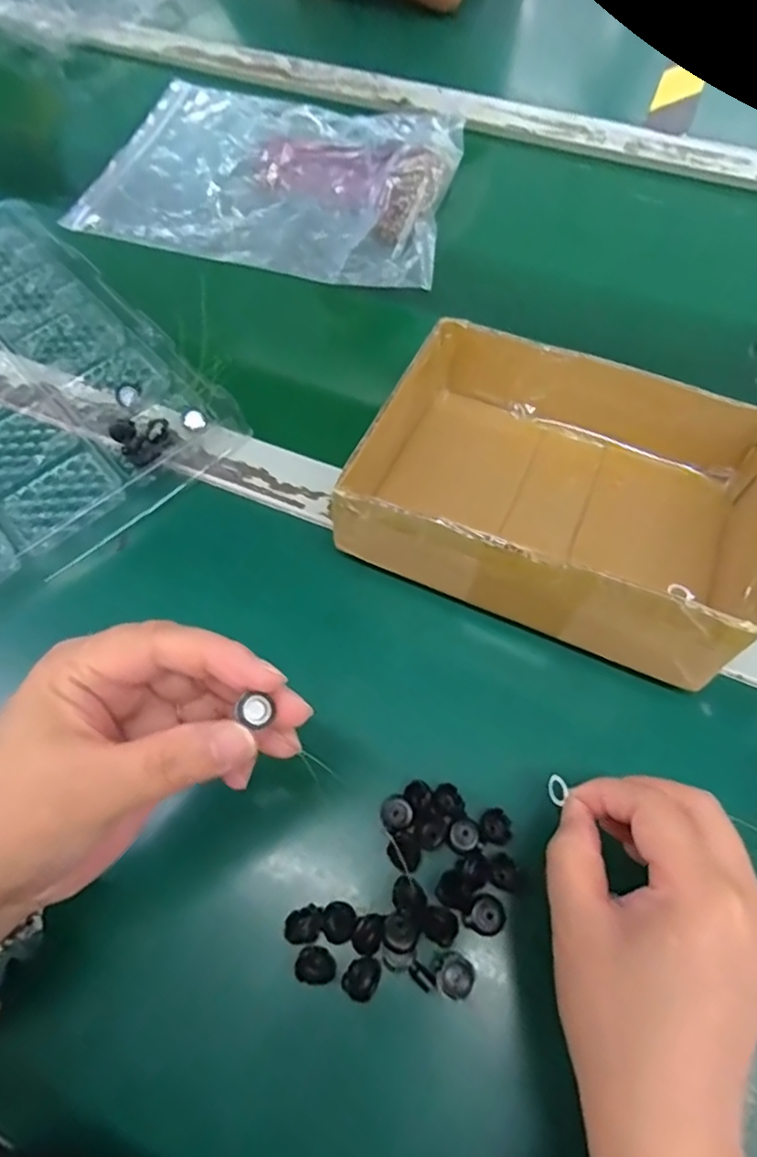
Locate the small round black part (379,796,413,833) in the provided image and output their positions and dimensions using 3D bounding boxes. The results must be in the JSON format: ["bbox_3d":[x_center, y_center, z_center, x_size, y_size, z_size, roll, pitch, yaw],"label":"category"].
[{"bbox_3d":[0.008,0.109,0.281,0.015,0.004,0.015,-1,63,2],"label":"small round black part"}]

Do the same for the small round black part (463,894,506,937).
[{"bbox_3d":[0.047,0.146,0.263,0.016,0.008,0.016,-1,63,2],"label":"small round black part"}]

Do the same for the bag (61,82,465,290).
[{"bbox_3d":[-0.088,-0.350,0.514,0.315,0.026,0.216,17,65,11],"label":"bag"}]

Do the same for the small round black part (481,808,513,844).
[{"bbox_3d":[0.054,0.114,0.279,0.013,0.005,0.015,-4,63,0],"label":"small round black part"}]

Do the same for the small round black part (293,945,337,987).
[{"bbox_3d":[-0.027,0.163,0.254,0.016,0.013,0.016,-1,63,2],"label":"small round black part"}]

